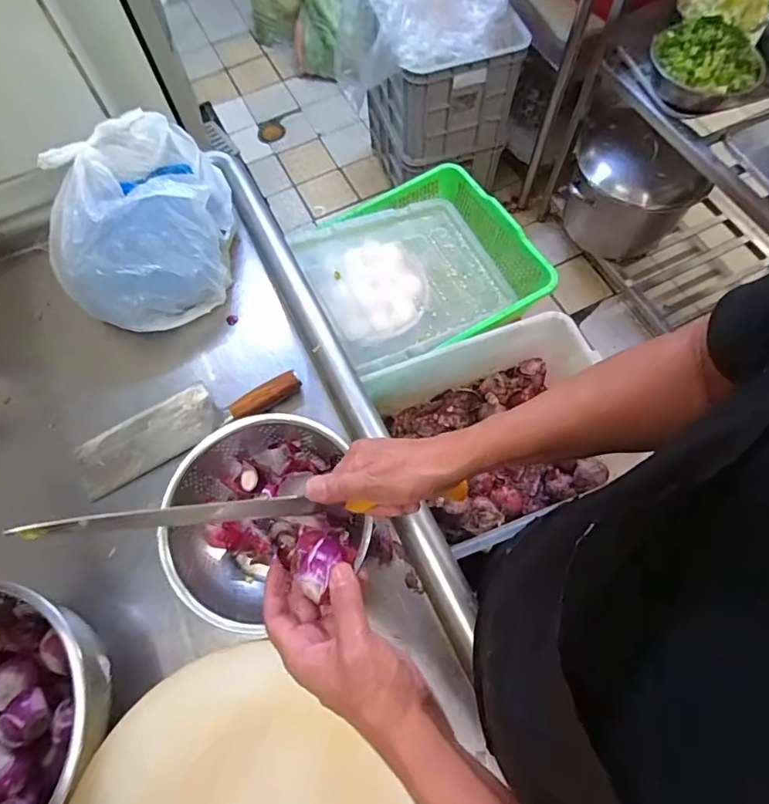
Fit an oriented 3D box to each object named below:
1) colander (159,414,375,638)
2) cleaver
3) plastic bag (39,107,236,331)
[{"bbox_3d":[-0.140,0.128,0.560,0.223,0.081,0.204,-38,71,-13],"label":"colander"},{"bbox_3d":[-0.267,0.022,0.639,0.303,0.023,0.086,-27,69,-9],"label":"cleaver"},{"bbox_3d":[-0.333,-0.267,0.669,0.189,0.164,0.281,-9,68,-2],"label":"plastic bag"}]

